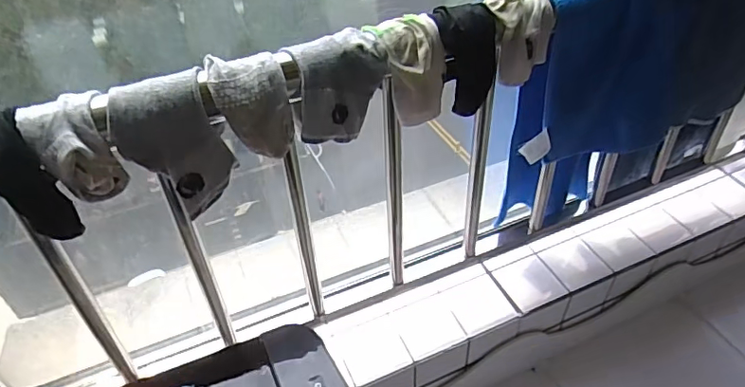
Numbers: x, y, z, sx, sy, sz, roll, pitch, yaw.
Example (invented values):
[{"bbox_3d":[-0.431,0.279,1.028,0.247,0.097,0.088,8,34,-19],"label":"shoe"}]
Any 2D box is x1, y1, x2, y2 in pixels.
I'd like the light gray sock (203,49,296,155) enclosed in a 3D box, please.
[{"bbox_3d":[-0.115,-0.083,0.511,0.066,0.087,0.048,-16,44,-15],"label":"light gray sock"}]

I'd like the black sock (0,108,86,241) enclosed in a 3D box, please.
[{"bbox_3d":[-0.301,-0.012,0.458,0.060,0.140,0.052,-5,38,29],"label":"black sock"}]

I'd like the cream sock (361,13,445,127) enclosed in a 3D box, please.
[{"bbox_3d":[0.037,-0.128,0.567,0.065,0.102,0.063,-25,47,-23],"label":"cream sock"}]

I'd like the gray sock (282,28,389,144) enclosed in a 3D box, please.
[{"bbox_3d":[-0.037,-0.107,0.536,0.093,0.088,0.058,-23,47,-21],"label":"gray sock"}]

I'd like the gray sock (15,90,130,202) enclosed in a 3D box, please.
[{"bbox_3d":[-0.259,-0.035,0.468,0.061,0.086,0.058,-18,45,-16],"label":"gray sock"}]

